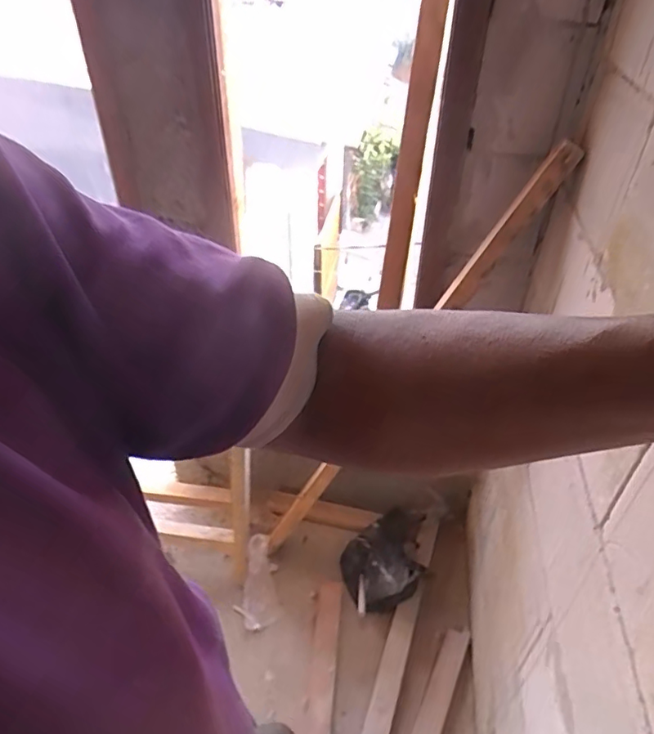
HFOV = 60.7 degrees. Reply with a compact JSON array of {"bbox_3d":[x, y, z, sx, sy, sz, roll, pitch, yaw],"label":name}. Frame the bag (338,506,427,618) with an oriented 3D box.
[{"bbox_3d":[0.147,0.513,1.484,0.212,0.134,0.242,5,40,5],"label":"bag"}]

